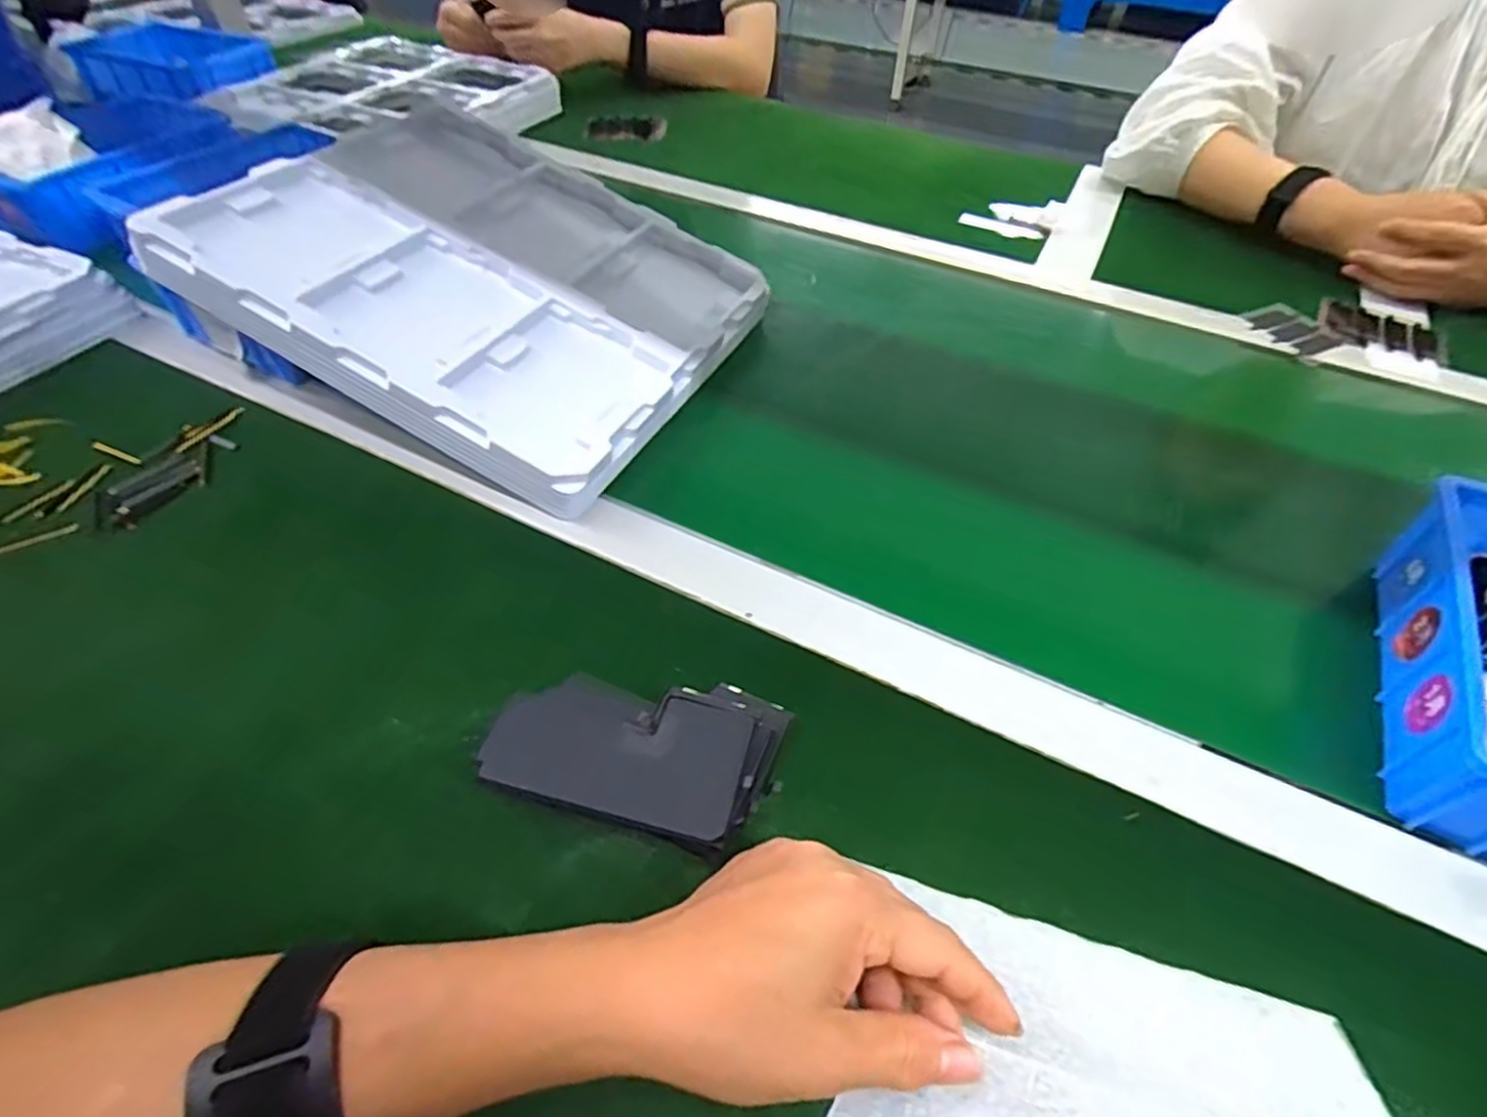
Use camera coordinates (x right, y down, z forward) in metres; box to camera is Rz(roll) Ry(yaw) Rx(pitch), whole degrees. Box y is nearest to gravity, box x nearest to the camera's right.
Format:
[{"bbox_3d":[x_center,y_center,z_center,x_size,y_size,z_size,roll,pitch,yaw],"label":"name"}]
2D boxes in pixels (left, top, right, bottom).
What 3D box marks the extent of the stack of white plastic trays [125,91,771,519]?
[{"bbox_3d":[-0.178,-0.201,0.504,0.328,0.034,0.273,31,52,4],"label":"stack of white plastic trays"}]

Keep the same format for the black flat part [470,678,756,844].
[{"bbox_3d":[-0.054,0.083,0.313,0.107,0.009,0.054,14,61,4],"label":"black flat part"}]

